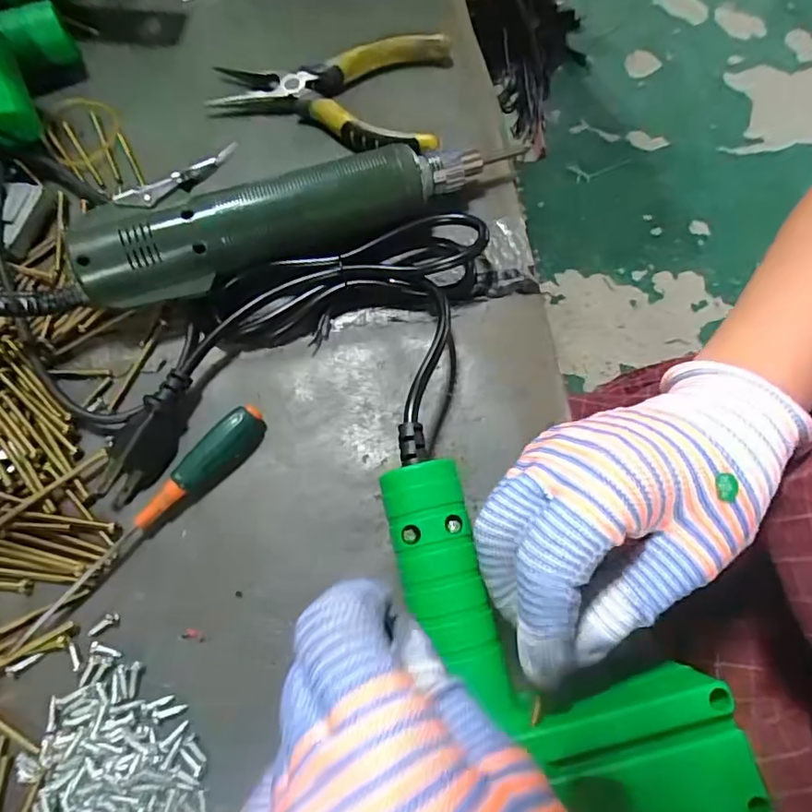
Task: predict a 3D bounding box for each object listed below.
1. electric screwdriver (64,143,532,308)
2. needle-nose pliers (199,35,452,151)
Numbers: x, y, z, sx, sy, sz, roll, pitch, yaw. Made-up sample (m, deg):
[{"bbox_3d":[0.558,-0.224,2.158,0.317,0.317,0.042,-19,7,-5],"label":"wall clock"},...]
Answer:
[{"bbox_3d":[-0.054,-0.105,0.307,0.233,0.046,0.043,-20,70,-7],"label":"electric screwdriver"},{"bbox_3d":[-0.048,-0.198,0.353,0.140,0.022,0.088,7,69,3],"label":"needle-nose pliers"}]

